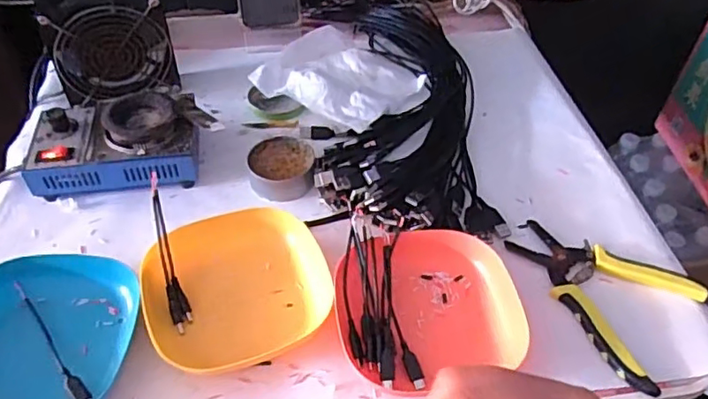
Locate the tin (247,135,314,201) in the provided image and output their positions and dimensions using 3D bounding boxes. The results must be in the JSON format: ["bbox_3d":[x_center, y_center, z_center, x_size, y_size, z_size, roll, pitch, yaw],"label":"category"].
[{"bbox_3d":[-0.070,-0.030,0.561,0.062,0.026,0.061,0,48,-1],"label":"tin"}]

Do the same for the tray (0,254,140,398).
[{"bbox_3d":[-0.236,0.102,0.427,0.127,0.028,0.137,5,48,3],"label":"tray"}]

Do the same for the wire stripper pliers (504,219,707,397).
[{"bbox_3d":[0.219,0.069,0.479,0.112,0.015,0.162,-20,51,-18],"label":"wire stripper pliers"}]

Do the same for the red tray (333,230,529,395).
[{"bbox_3d":[0.054,0.081,0.454,0.134,0.028,0.127,-11,49,-10],"label":"red tray"}]

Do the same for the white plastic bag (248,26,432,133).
[{"bbox_3d":[-0.008,-0.139,0.656,0.161,0.035,0.147,28,53,22],"label":"white plastic bag"}]

